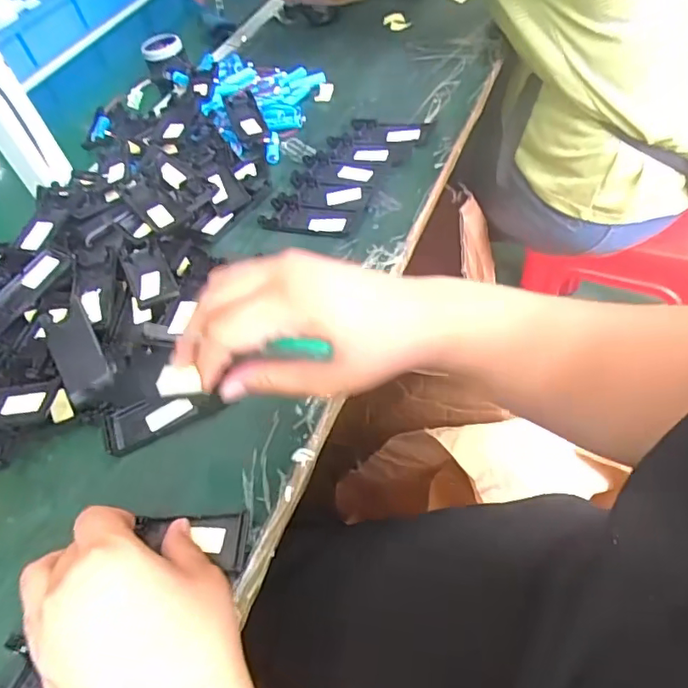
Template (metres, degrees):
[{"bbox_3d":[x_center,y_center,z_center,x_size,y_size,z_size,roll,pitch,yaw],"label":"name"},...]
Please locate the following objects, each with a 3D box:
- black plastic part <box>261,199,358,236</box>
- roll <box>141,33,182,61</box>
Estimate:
[{"bbox_3d":[-0.035,-0.125,0.553,0.091,0.008,0.038,9,54,20],"label":"black plastic part"},{"bbox_3d":[-0.262,-0.427,0.806,0.055,0.016,0.055,-7,50,8],"label":"roll"}]

